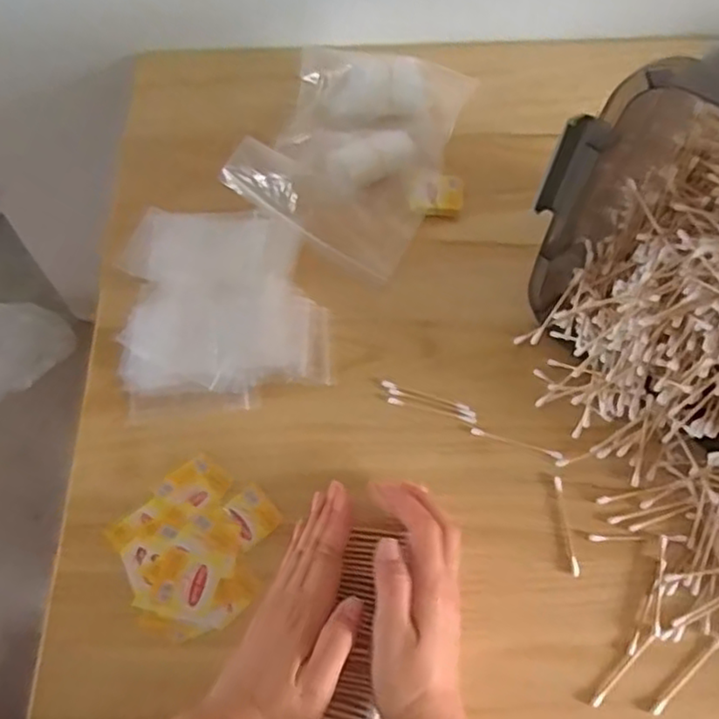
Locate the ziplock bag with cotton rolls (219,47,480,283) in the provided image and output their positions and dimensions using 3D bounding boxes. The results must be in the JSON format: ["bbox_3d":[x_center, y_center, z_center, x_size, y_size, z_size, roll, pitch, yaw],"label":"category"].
[{"bbox_3d":[-0.001,-0.215,0.653,0.174,0.046,0.246,21,65,11],"label":"ziplock bag with cotton rolls"}]

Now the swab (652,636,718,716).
[{"bbox_3d":[0.222,0.213,0.461,0.072,0.004,0.006,-35,68,-17],"label":"swab"}]

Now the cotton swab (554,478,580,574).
[{"bbox_3d":[0.153,0.122,0.503,0.007,0.004,0.074,-2,62,-1],"label":"cotton swab"}]

